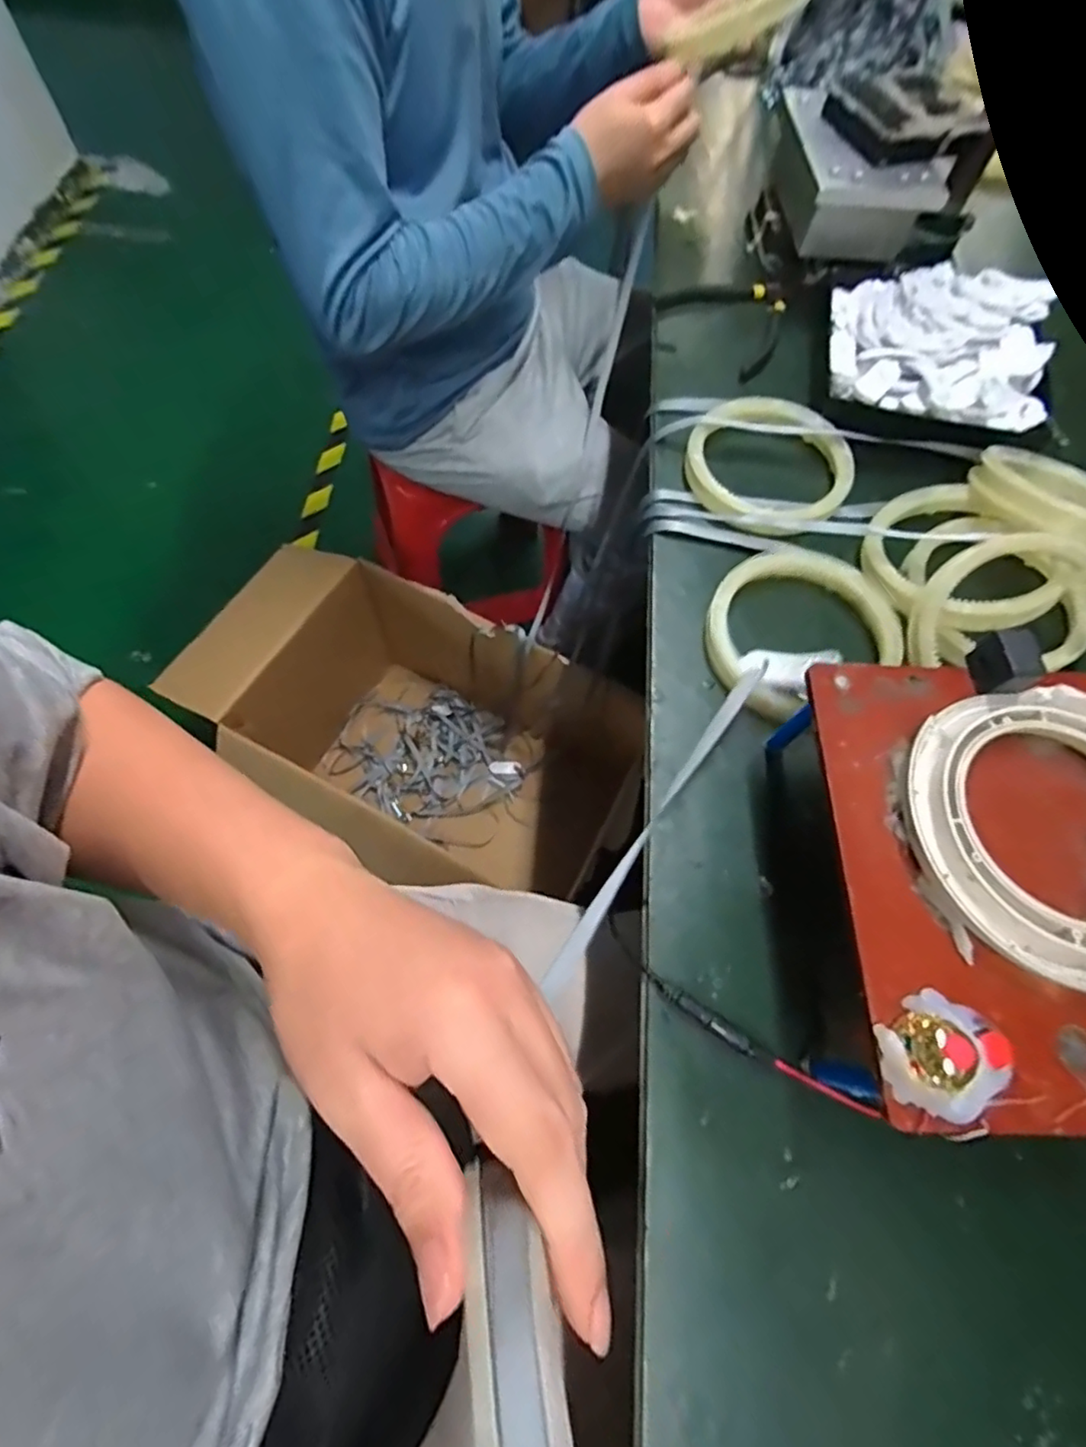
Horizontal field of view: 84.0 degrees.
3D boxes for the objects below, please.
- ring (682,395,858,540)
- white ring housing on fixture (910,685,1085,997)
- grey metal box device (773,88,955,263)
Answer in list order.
[{"bbox_3d":[0.175,-0.196,0.464,0.118,0.023,0.129,-1,68,4],"label":"ring"},{"bbox_3d":[0.228,0.044,0.261,0.131,0.020,0.132,1,66,-3],"label":"white ring housing on fixture"},{"bbox_3d":[0.277,-0.493,0.550,0.116,0.062,0.140,-4,66,-5],"label":"grey metal box device"}]

